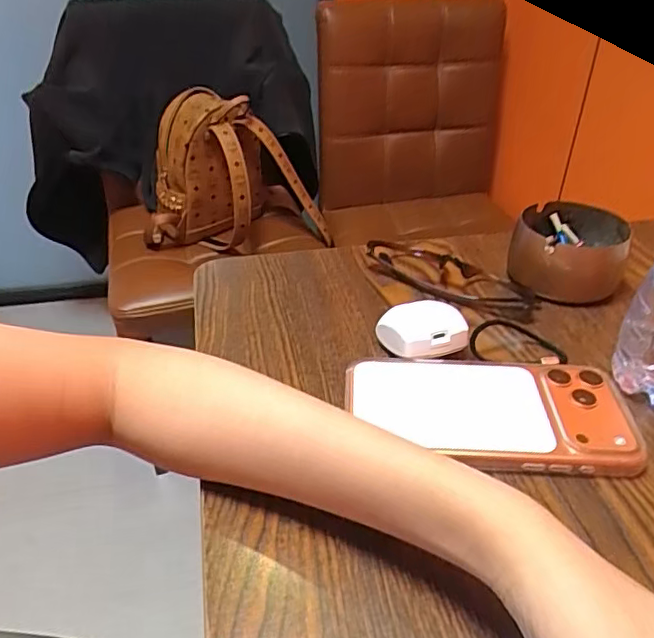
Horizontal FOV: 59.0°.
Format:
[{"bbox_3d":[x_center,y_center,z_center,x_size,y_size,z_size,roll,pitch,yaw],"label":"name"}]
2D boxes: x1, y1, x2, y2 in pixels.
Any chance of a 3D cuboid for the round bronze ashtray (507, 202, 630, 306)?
[{"bbox_3d":[0.194,-0.055,0.467,0.084,0.043,0.090,15,38,20],"label":"round bronze ashtray"}]

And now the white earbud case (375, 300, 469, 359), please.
[{"bbox_3d":[0.064,0.010,0.394,0.052,0.026,0.046,-12,37,-17],"label":"white earbud case"}]

